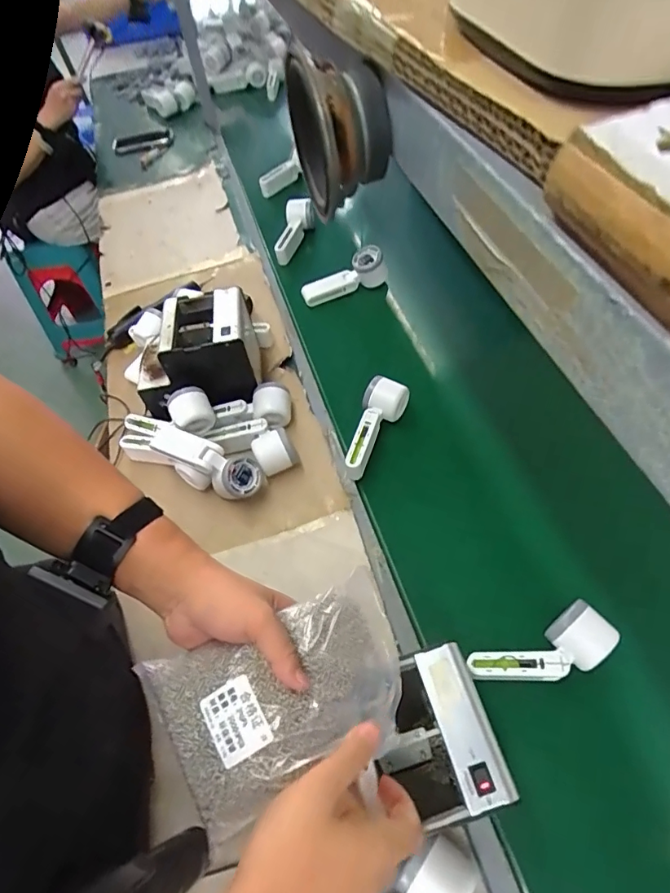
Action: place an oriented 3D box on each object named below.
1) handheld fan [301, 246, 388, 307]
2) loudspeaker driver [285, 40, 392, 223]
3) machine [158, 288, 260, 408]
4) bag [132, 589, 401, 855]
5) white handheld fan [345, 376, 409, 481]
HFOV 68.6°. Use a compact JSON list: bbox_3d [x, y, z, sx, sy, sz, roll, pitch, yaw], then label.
[{"bbox_3d":[0.015,-0.314,0.923,0.165,0.046,0.069,-24,53,5],"label":"handheld fan"},{"bbox_3d":[0.002,-0.129,0.202,0.031,0.054,0.059,-13,53,-5],"label":"loudspeaker driver"},{"bbox_3d":[-0.196,-0.149,0.779,0.128,0.137,0.158,-9,53,-1],"label":"machine"},{"bbox_3d":[-0.044,0.193,0.389,0.180,0.053,0.129,-24,55,-13],"label":"bag"},{"bbox_3d":[0.061,-0.029,0.711,0.063,0.049,0.152,11,55,13],"label":"white handheld fan"}]

